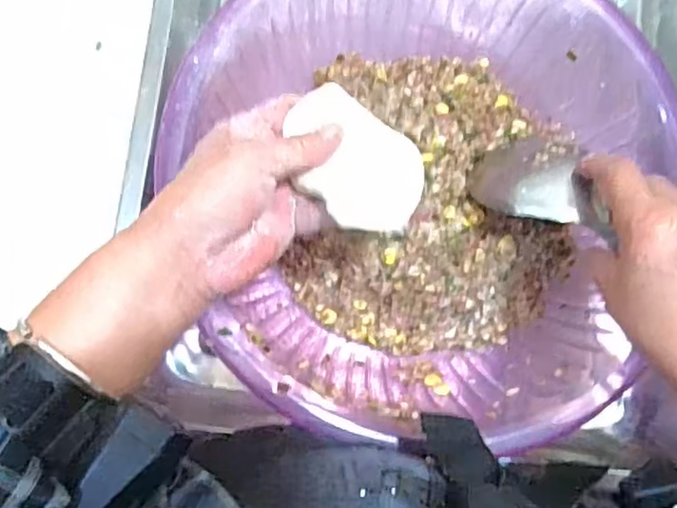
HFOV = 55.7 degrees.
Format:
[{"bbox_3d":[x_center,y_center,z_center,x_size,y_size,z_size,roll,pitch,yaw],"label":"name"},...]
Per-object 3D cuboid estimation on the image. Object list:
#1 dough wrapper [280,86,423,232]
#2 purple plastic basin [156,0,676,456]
[{"bbox_3d":[0.008,-0.052,0.348,0.064,0.007,0.090,-36,77,-26],"label":"dough wrapper"},{"bbox_3d":[0.056,-0.056,0.417,0.309,0.117,0.324,1,82,-5],"label":"purple plastic basin"}]

